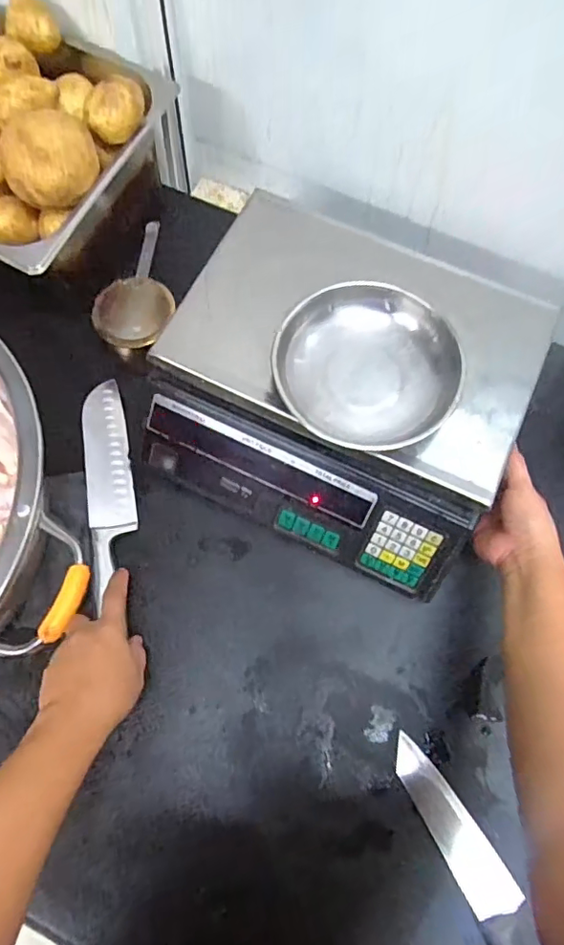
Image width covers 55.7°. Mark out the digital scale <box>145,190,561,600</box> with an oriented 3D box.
[{"bbox_3d":[0.056,-0.083,0.529,0.329,0.117,0.294,27,73,6],"label":"digital scale"}]

